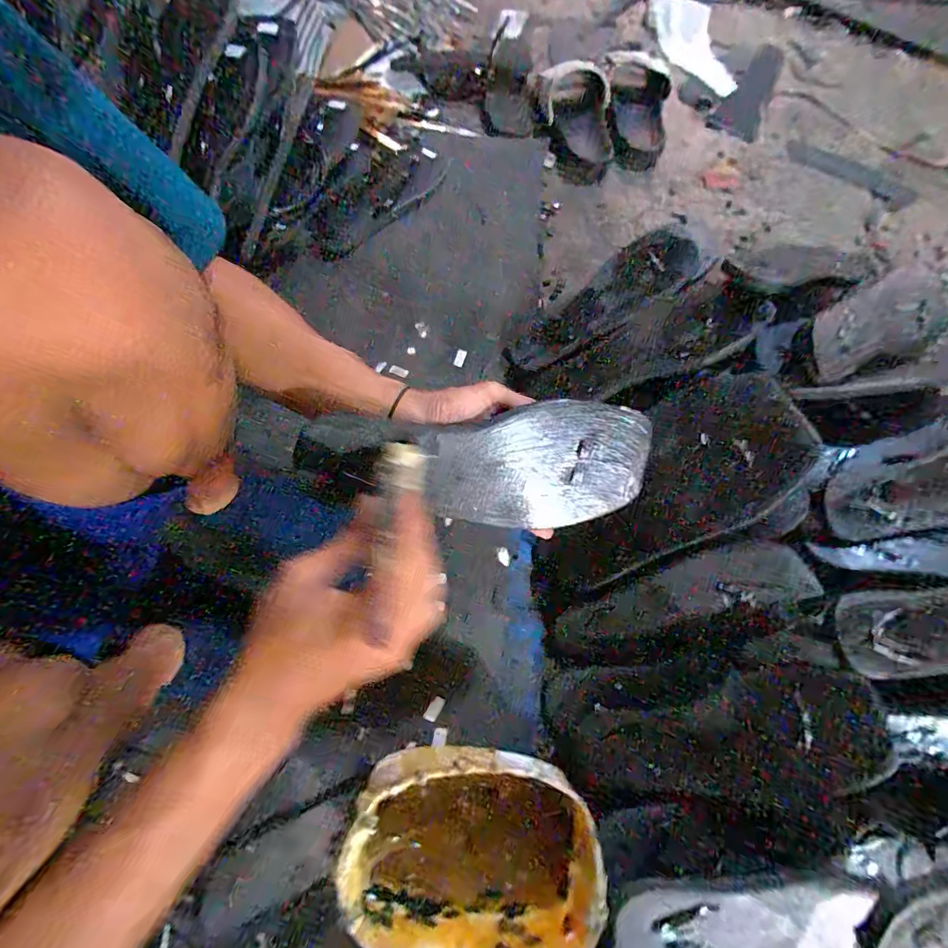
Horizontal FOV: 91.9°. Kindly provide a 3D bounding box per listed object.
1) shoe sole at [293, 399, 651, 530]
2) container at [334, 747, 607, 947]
[{"bbox_3d":[0.004,-0.008,0.321,0.239,0.029,0.086,0,103,-13],"label":"shoe sole"},{"bbox_3d":[0.000,0.329,0.398,0.203,0.115,0.114,8,70,1],"label":"container"}]

